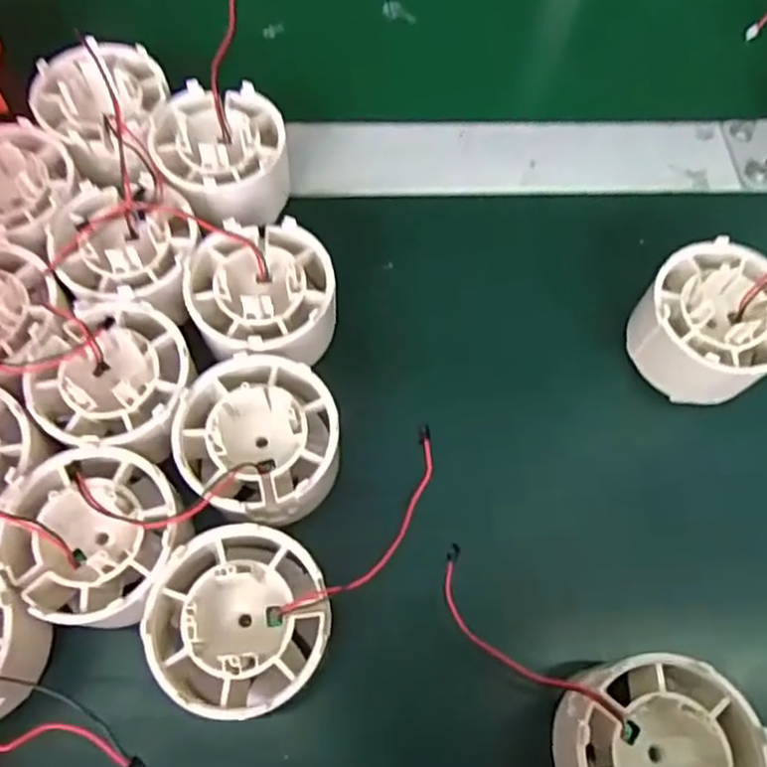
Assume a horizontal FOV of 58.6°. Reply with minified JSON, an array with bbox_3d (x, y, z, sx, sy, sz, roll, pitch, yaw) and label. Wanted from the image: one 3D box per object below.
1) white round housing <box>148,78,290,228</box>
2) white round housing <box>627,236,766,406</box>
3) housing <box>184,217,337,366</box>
[{"bbox_3d":[-0.065,-0.088,0.279,0.053,0.037,0.053,0,67,-1],"label":"white round housing"},{"bbox_3d":[0.119,-0.018,0.255,0.050,0.040,0.055,0,67,-1],"label":"white round housing"},{"bbox_3d":[-0.043,-0.027,0.252,0.049,0.039,0.053,0,67,-1],"label":"housing"}]

